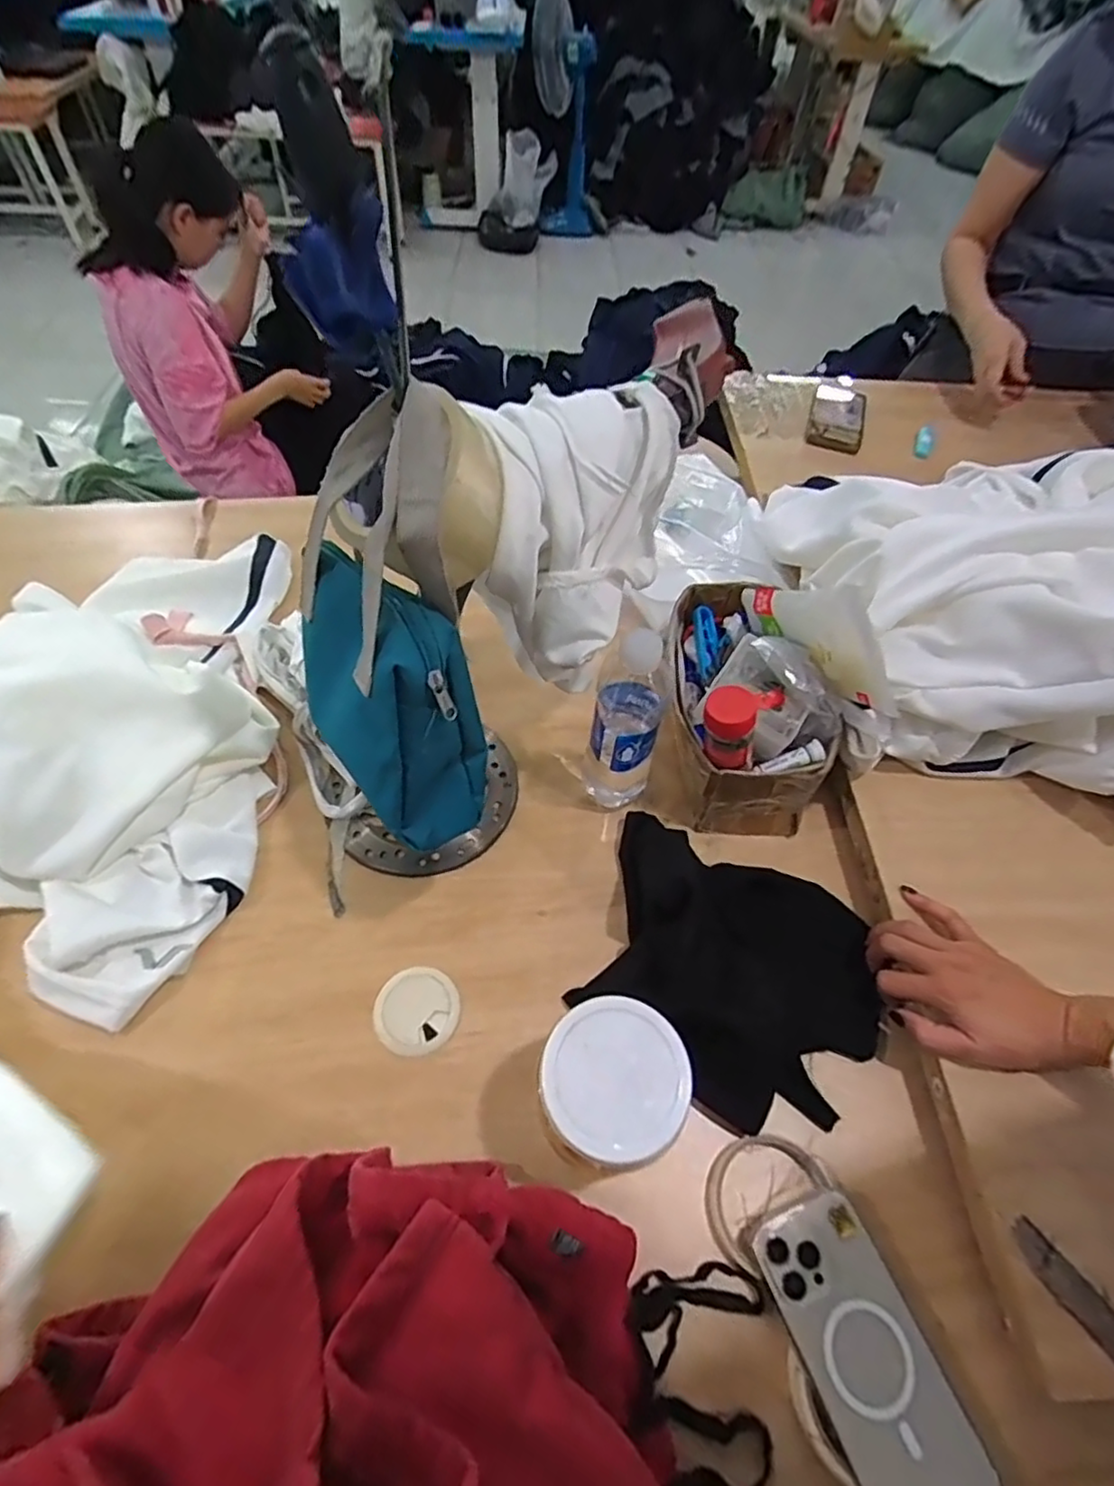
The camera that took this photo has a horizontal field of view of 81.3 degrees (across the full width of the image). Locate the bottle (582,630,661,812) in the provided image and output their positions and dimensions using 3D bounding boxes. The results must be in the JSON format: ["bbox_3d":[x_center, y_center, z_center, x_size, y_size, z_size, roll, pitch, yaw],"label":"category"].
[{"bbox_3d":[0.058,-0.012,0.586,0.071,0.197,0.069,10,55,2],"label":"bottle"}]

